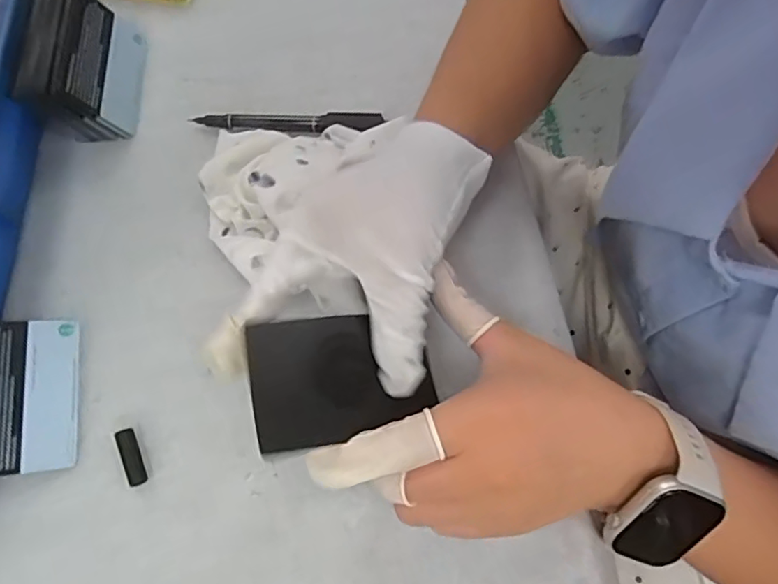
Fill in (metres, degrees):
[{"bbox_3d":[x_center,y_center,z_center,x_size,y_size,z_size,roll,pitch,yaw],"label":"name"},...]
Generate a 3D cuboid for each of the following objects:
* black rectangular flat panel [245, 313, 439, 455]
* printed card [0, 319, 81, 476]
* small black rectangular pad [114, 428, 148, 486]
[{"bbox_3d":[-0.020,0.033,0.229,0.076,0.009,0.050,-6,71,-31],"label":"black rectangular flat panel"},{"bbox_3d":[-0.203,0.056,0.305,0.053,0.005,0.085,1,66,-27],"label":"printed card"},{"bbox_3d":[-0.140,0.090,0.298,0.009,0.010,0.030,-20,70,-5],"label":"small black rectangular pad"}]

